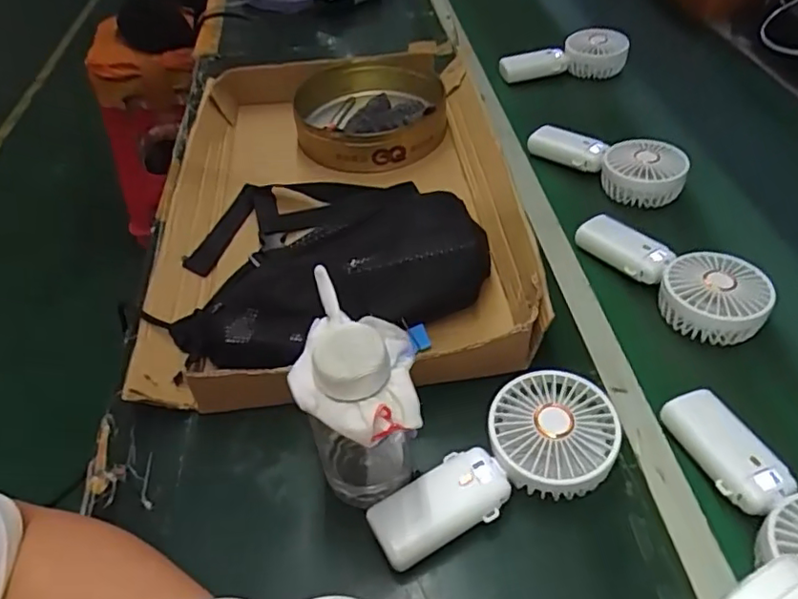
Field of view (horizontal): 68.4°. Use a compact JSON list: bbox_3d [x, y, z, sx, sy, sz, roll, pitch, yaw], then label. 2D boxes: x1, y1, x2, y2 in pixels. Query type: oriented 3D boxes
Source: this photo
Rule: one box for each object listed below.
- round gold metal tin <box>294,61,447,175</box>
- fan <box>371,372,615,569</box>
[{"bbox_3d":[-0.033,-0.242,0.763,0.190,0.068,0.198,-2,43,2],"label":"round gold metal tin"},{"bbox_3d":[0.072,0.124,0.407,0.182,0.049,0.087,-29,49,-25],"label":"fan"}]

